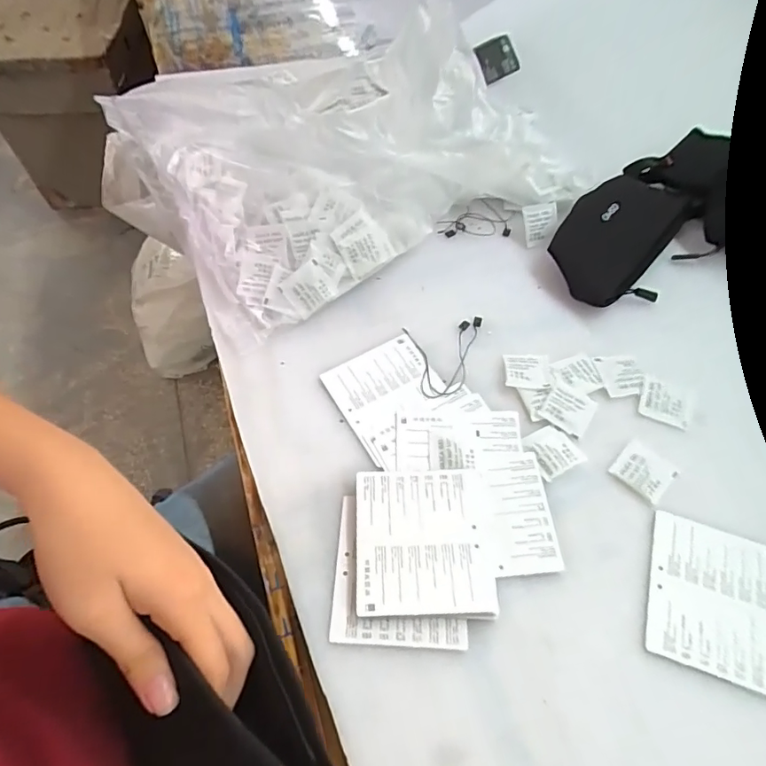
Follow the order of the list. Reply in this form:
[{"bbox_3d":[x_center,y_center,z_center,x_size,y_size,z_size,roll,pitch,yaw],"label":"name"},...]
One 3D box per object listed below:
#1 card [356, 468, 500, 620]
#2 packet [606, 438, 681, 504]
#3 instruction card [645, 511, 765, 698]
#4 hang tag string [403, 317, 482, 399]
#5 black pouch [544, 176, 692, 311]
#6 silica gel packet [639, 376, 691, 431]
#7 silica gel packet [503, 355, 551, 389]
[{"bbox_3d":[0.029,0.113,0.357,0.095,0.012,0.102,-1,57,-2],"label":"card"},{"bbox_3d":[0.208,0.070,0.397,0.041,0.004,0.042,-39,66,-23],"label":"packet"},{"bbox_3d":[0.234,0.150,0.347,0.090,0.004,0.101,17,58,10],"label":"instruction card"},{"bbox_3d":[0.064,-0.023,0.451,0.076,0.006,0.077,-11,58,-8],"label":"hang tag string"},{"bbox_3d":[0.242,-0.151,0.512,0.105,0.033,0.178,27,60,15],"label":"black pouch"},{"bbox_3d":[0.245,0.017,0.432,0.041,0.004,0.040,20,59,12],"label":"silica gel packet"},{"bbox_3d":[0.128,-0.011,0.445,0.039,0.008,0.039,6,57,3],"label":"silica gel packet"}]

